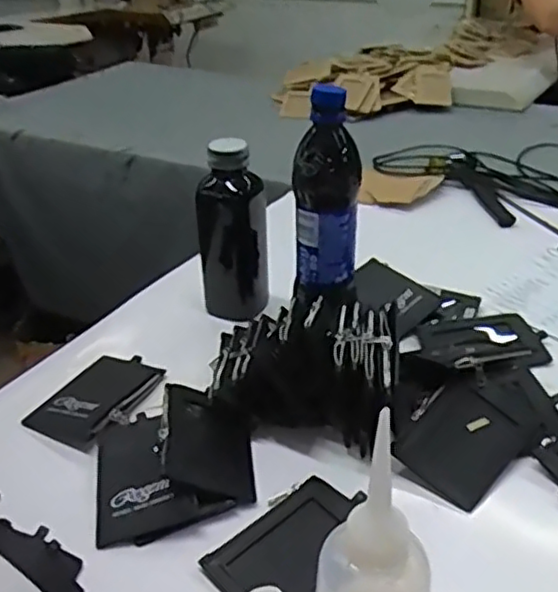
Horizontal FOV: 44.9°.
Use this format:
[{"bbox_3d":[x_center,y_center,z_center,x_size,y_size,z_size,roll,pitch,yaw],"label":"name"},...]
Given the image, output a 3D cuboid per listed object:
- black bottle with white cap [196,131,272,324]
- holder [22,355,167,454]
[{"bbox_3d":[-0.049,-0.072,0.693,0.070,0.183,0.059,-5,30,-5],"label":"black bottle with white cap"},{"bbox_3d":[-0.157,0.084,0.585,0.080,0.009,0.116,11,32,22],"label":"holder"}]

